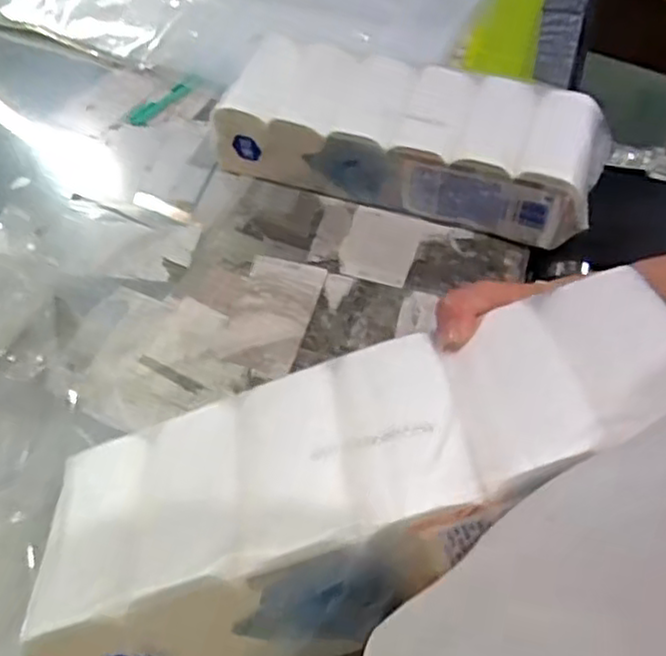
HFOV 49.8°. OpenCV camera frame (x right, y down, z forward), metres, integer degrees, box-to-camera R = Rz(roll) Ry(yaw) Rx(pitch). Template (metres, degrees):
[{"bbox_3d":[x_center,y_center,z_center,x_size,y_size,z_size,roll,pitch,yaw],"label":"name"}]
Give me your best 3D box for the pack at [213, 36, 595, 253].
[{"bbox_3d":[0.074,-0.197,0.741,0.385,0.116,0.139,12,57,12],"label":"pack"}]

